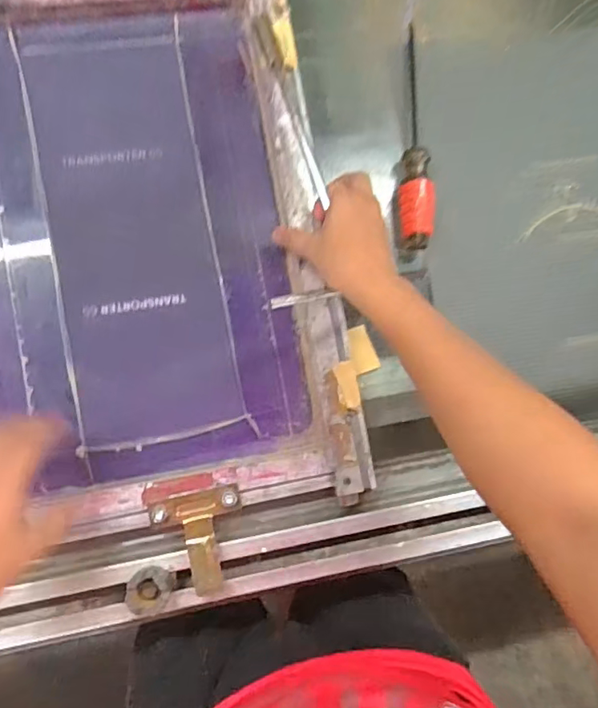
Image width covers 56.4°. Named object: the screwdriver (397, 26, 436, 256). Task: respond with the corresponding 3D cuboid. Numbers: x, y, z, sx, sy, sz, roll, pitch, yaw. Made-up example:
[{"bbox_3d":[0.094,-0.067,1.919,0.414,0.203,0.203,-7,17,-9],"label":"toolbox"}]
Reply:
[{"bbox_3d":[0.124,-0.230,0.592,0.030,0.038,0.240,2,87,-9],"label":"screwdriver"}]

